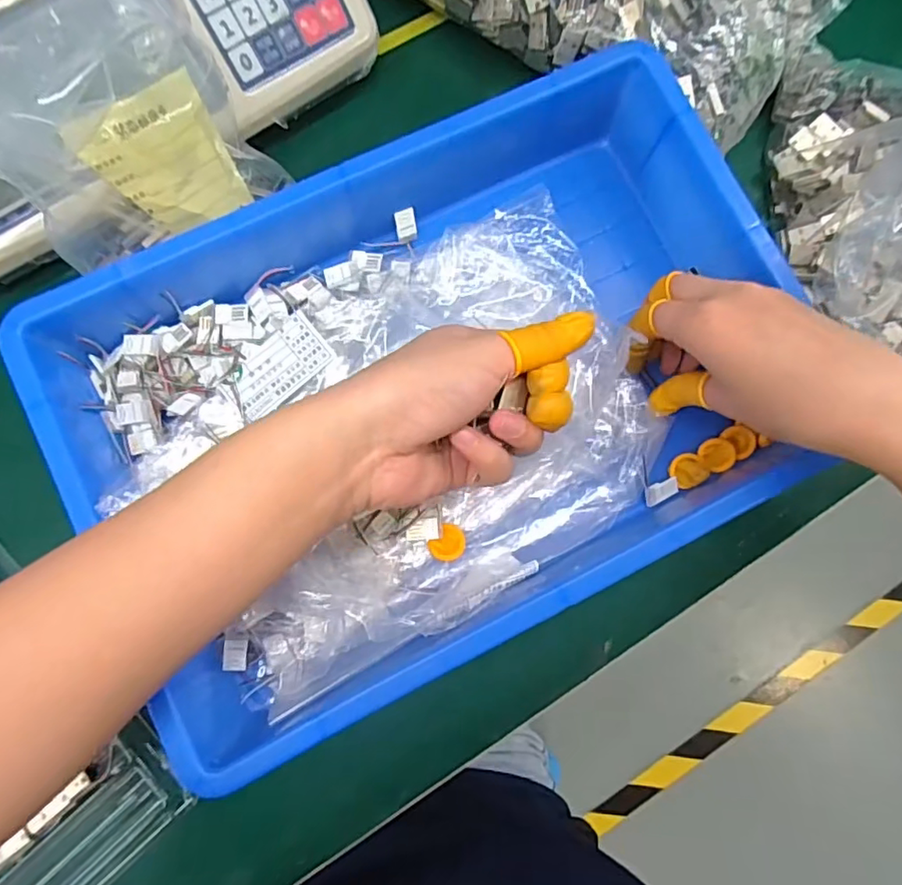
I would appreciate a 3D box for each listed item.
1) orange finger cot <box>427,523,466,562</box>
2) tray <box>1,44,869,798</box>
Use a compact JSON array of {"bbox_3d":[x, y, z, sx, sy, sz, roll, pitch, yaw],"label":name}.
[{"bbox_3d":[-0.001,0.055,0.310,0.017,0.004,0.020,37,82,3],"label":"orange finger cot"},{"bbox_3d":[-0.003,-0.024,0.296,0.354,0.056,0.254,-25,84,-6],"label":"tray"}]

